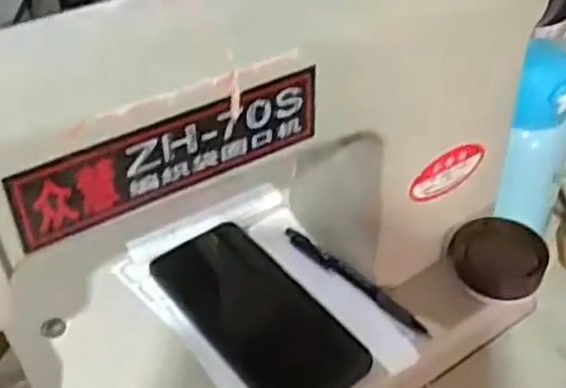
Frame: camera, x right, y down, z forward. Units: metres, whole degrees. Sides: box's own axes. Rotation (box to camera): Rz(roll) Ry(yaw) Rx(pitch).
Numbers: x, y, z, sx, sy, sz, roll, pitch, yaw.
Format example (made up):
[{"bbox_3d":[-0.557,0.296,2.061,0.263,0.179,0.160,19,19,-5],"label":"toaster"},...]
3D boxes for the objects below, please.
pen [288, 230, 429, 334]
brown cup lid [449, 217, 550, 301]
[{"bbox_3d":[0.051,0.061,0.545,0.134,0.011,0.011,33,50,32],"label":"pen"},{"bbox_3d":[0.161,0.050,0.555,0.068,0.015,0.062,19,66,17],"label":"brown cup lid"}]

